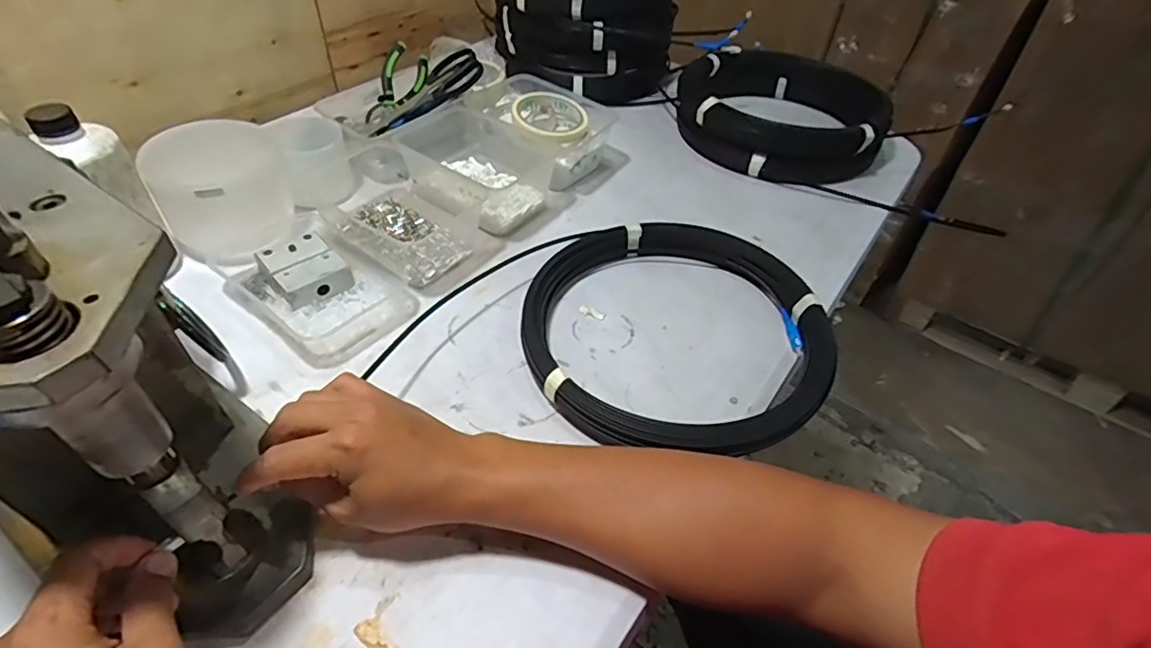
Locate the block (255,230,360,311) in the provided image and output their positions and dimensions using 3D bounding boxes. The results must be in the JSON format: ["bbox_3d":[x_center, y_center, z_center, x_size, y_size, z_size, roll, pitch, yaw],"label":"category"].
[{"bbox_3d":[-0.265,-0.054,0.564,0.067,0.029,0.070,-27,55,-28],"label":"block"}]

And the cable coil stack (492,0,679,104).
[{"bbox_3d":[0.018,-0.503,0.892,0.273,0.187,0.268,9,46,2],"label":"cable coil stack"}]

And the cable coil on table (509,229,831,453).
[{"bbox_3d":[0.089,0.000,0.522,0.268,0.051,0.265,3,46,-4],"label":"cable coil on table"}]

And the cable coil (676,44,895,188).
[{"bbox_3d":[0.290,-0.298,0.822,0.281,0.102,0.271,3,46,-4],"label":"cable coil"}]

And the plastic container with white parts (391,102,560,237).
[{"bbox_3d":[-0.117,-0.190,0.687,0.179,0.064,0.141,31,51,21],"label":"plastic container with white parts"}]

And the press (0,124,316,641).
[{"bbox_3d":[-0.296,0.007,0.307,0.292,0.285,0.124,30,50,20],"label":"press"}]

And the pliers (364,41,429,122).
[{"bbox_3d":[-0.228,-0.309,0.745,0.056,0.022,0.111,17,85,-18],"label":"pliers"}]

